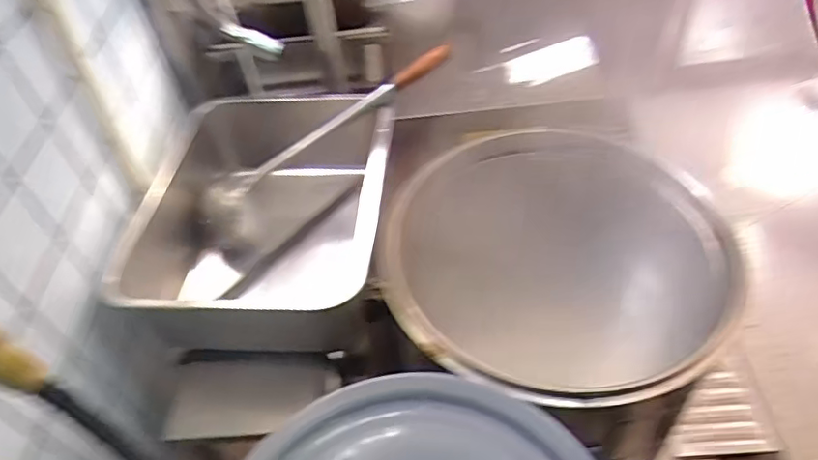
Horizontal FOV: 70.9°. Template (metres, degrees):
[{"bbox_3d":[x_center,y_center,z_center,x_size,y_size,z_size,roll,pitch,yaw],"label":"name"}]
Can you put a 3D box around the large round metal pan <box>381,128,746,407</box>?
[{"bbox_3d":[0.231,0.090,0.961,0.510,0.272,0.520,-3,48,4],"label":"large round metal pan"}]

